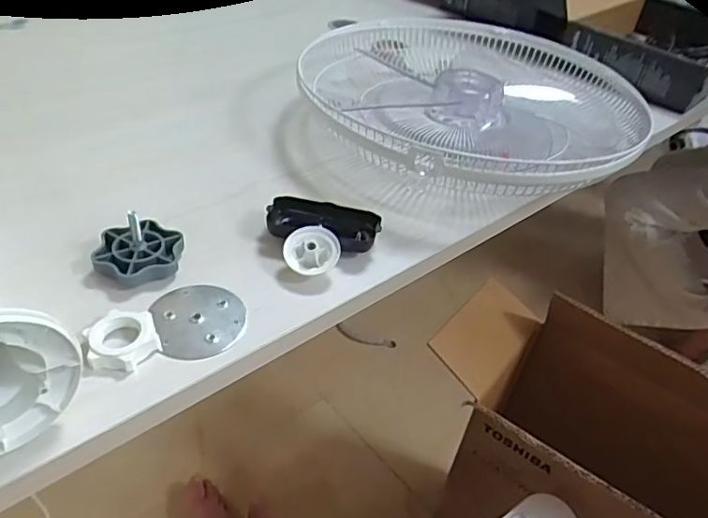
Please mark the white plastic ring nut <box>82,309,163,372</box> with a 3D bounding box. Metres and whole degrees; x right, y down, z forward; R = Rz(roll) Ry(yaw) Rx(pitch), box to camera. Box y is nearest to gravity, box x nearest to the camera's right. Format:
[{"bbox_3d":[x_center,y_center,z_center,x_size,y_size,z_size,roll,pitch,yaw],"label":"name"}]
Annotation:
[{"bbox_3d":[-0.180,0.064,0.444,0.051,0.015,0.052,4,40,-4],"label":"white plastic ring nut"}]

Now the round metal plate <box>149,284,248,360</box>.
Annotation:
[{"bbox_3d":[-0.127,0.049,0.476,0.073,0.004,0.081,-14,45,-24],"label":"round metal plate"}]

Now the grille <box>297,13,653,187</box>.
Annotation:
[{"bbox_3d":[0.148,-0.211,0.764,0.415,0.083,0.448,4,40,-4],"label":"grille"}]

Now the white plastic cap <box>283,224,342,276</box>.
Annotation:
[{"bbox_3d":[-0.039,-0.008,0.529,0.051,0.012,0.046,-11,79,-3],"label":"white plastic cap"}]

